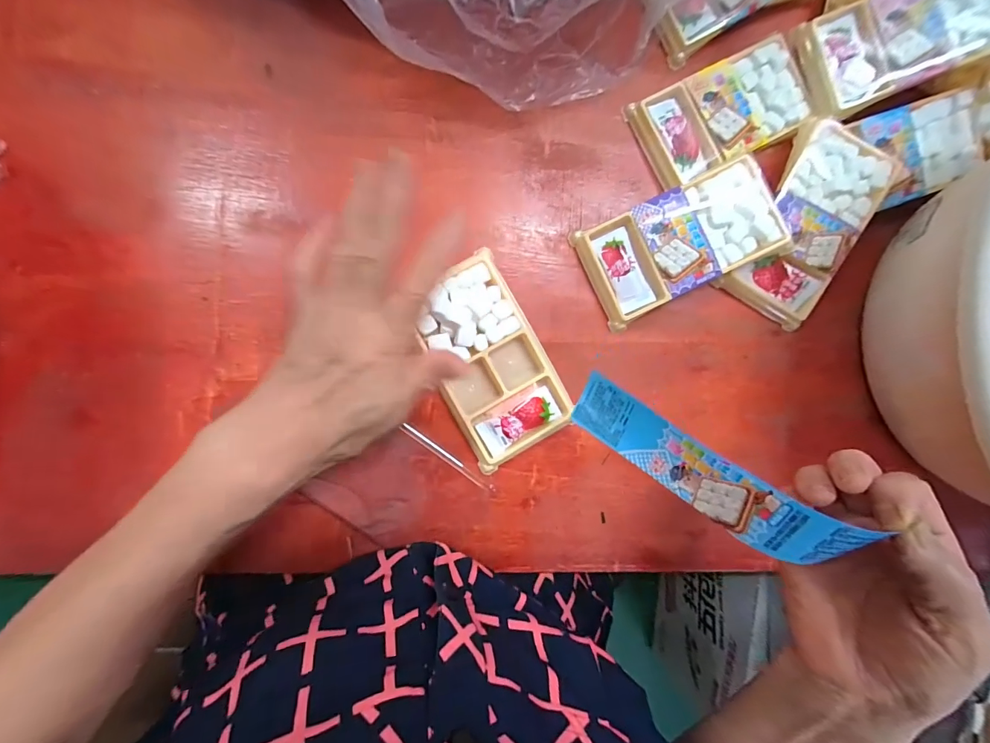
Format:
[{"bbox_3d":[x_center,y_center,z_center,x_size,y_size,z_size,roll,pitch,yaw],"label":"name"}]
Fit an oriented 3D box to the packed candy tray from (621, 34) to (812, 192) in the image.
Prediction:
[{"bbox_3d":[0.173,-0.194,0.311,0.136,0.015,0.069,-28,94,-6],"label":"packed candy tray"}]

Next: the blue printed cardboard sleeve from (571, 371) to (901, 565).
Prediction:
[{"bbox_3d":[0.101,0.049,0.219,0.009,0.137,0.036,-19,133,-40],"label":"blue printed cardboard sleeve"}]

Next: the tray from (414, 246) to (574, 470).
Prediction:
[{"bbox_3d":[-0.003,-0.007,0.288,0.074,0.016,0.134,-26,93,-6],"label":"tray"}]

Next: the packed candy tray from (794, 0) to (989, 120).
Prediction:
[{"bbox_3d":[0.317,-0.252,0.297,0.172,0.017,0.072,-21,93,9],"label":"packed candy tray"}]

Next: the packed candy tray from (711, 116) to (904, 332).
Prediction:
[{"bbox_3d":[0.235,-0.110,0.311,0.073,0.024,0.144,30,87,-6],"label":"packed candy tray"}]

